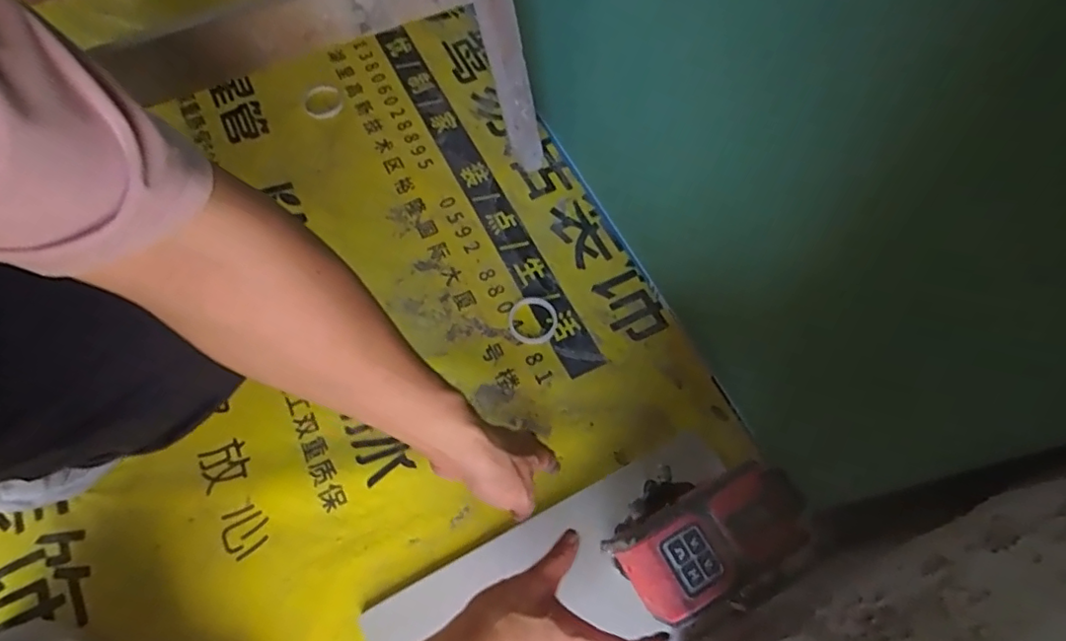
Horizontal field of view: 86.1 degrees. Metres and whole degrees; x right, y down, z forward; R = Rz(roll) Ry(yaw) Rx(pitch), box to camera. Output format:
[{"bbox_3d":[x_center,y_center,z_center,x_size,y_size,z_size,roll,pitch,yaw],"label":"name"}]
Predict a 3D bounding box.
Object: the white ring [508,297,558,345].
[{"bbox_3d":[-0.001,0.000,0.692,0.060,0.005,0.058,0,66,0],"label":"white ring"}]

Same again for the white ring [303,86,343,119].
[{"bbox_3d":[-0.304,-0.316,0.829,0.056,0.013,0.057,0,66,0],"label":"white ring"}]

